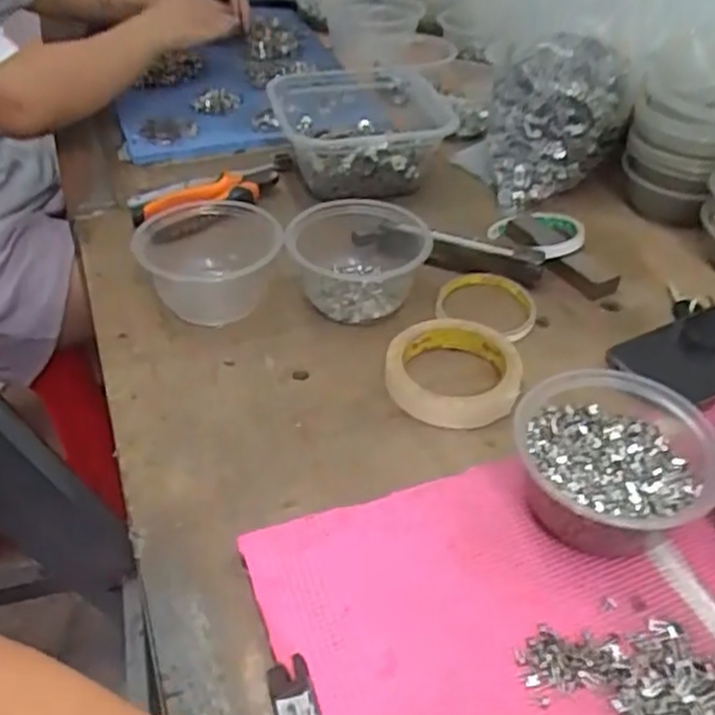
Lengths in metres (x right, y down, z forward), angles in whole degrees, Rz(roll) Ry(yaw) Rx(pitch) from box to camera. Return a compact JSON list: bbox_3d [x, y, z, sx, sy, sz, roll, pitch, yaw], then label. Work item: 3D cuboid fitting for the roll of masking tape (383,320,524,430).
[{"bbox_3d":[0.072,0.007,0.549,0.094,0.022,0.100,1,42,-1],"label":"roll of masking tape"}]

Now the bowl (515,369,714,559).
[{"bbox_3d":[0.152,0.067,0.441,0.112,0.055,0.113,1,42,-1],"label":"bowl"}]

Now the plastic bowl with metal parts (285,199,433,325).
[{"bbox_3d":[0.003,-0.087,0.617,0.109,0.054,0.104,-1,42,1],"label":"plastic bowl with metal parts"}]

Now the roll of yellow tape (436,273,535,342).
[{"bbox_3d":[0.111,-0.049,0.622,0.080,0.010,0.080,-1,42,1],"label":"roll of yellow tape"}]

